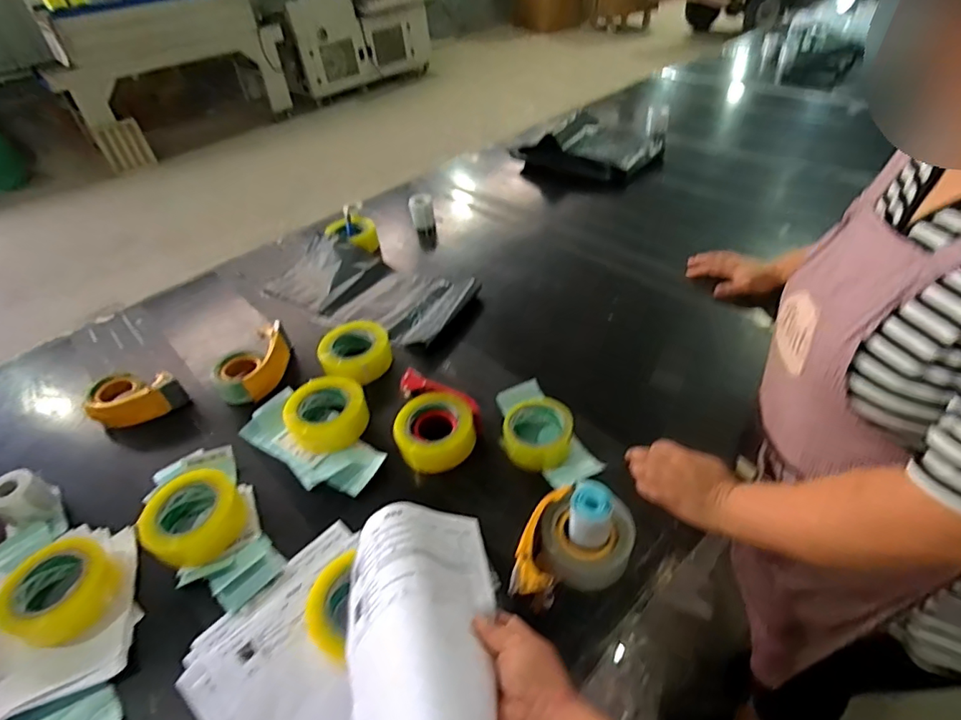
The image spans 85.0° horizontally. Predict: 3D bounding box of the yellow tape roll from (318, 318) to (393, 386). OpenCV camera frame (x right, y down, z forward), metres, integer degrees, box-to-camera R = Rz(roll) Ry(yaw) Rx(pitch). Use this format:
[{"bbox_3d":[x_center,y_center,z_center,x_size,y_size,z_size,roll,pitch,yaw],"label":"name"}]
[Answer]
[{"bbox_3d":[-0.237,-0.016,0.994,0.132,0.058,0.150,-17,43,-12],"label":"yellow tape roll"}]

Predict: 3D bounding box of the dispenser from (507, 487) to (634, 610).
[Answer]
[{"bbox_3d":[0.115,0.242,0.656,0.133,0.080,0.167,13,45,20],"label":"dispenser"}]

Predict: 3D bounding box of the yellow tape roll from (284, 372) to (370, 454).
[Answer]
[{"bbox_3d":[-0.258,0.087,0.876,0.131,0.053,0.133,-30,47,-24],"label":"yellow tape roll"}]

